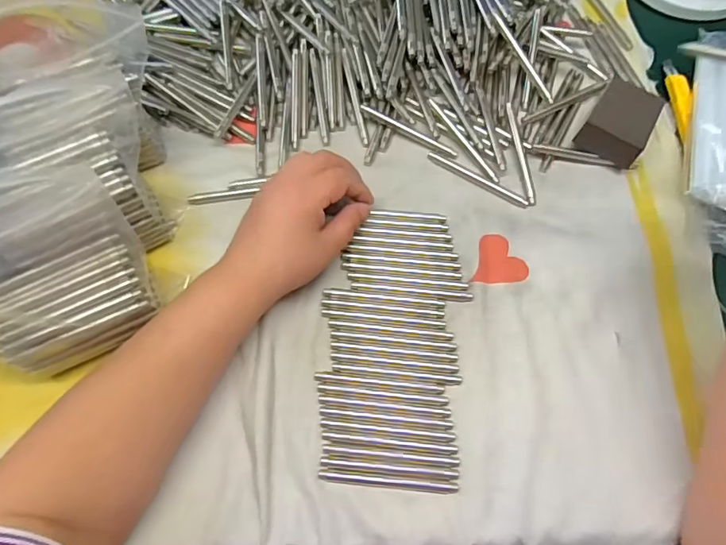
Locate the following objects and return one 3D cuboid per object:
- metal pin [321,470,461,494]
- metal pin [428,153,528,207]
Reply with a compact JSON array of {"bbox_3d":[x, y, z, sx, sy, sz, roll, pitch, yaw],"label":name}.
[{"bbox_3d":[0.017,0.142,0.331,0.092,0.004,0.008,5,71,2],"label":"metal pin"},{"bbox_3d":[0.097,-0.080,0.418,0.092,0.004,0.007,31,74,10],"label":"metal pin"}]

